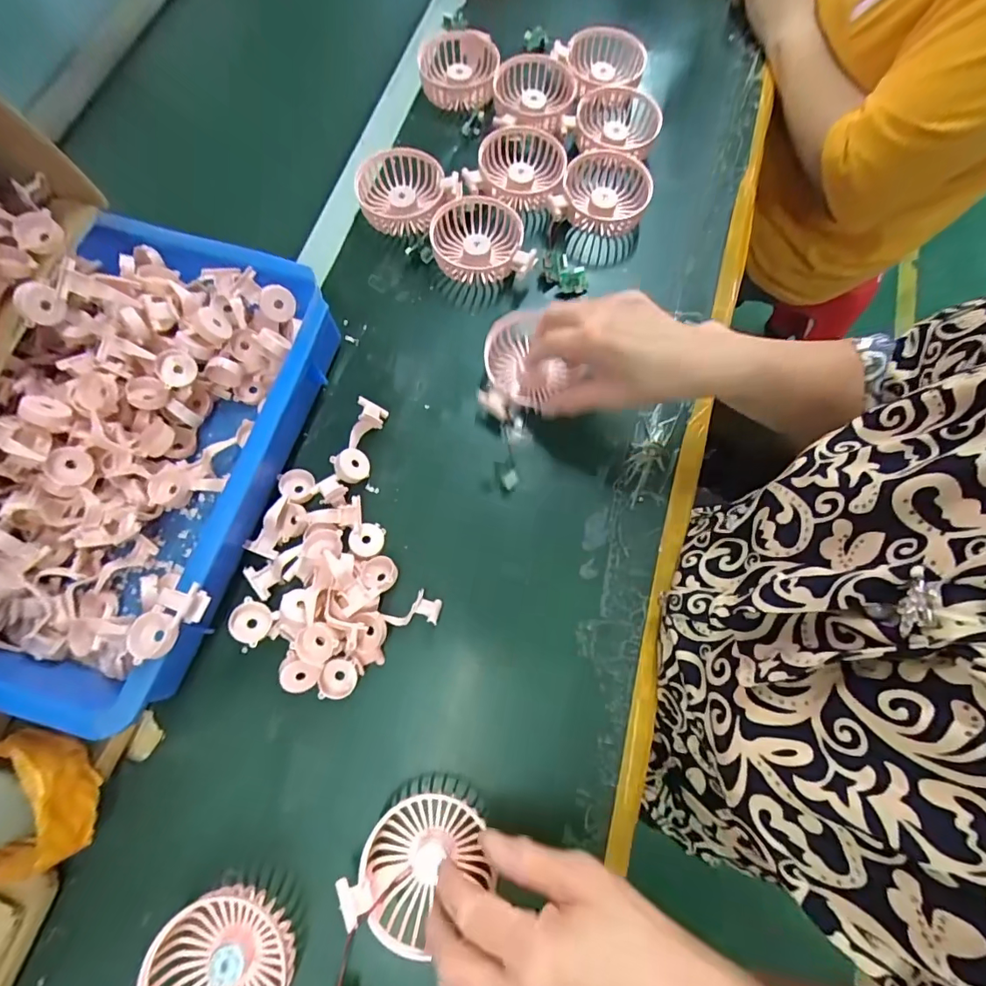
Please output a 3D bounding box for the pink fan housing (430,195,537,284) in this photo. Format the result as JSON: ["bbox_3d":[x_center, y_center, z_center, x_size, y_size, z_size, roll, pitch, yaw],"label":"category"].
[{"bbox_3d":[-0.015,-0.249,0.487,0.089,0.032,0.091,-15,73,-4],"label":"pink fan housing"}]

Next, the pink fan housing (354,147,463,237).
[{"bbox_3d":[-0.089,-0.312,0.505,0.099,0.036,0.088,-19,73,-5],"label":"pink fan housing"}]

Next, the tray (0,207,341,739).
[{"bbox_3d":[-0.285,-0.035,0.391,0.246,0.087,0.369,18,73,6],"label":"tray"}]

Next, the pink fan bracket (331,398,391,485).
[{"bbox_3d":[-0.116,-0.044,0.428,0.026,0.023,0.073,14,73,5],"label":"pink fan bracket"}]

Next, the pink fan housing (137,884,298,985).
[{"bbox_3d":[-0.175,0.311,0.316,0.080,0.030,0.088,0,72,1],"label":"pink fan housing"}]

